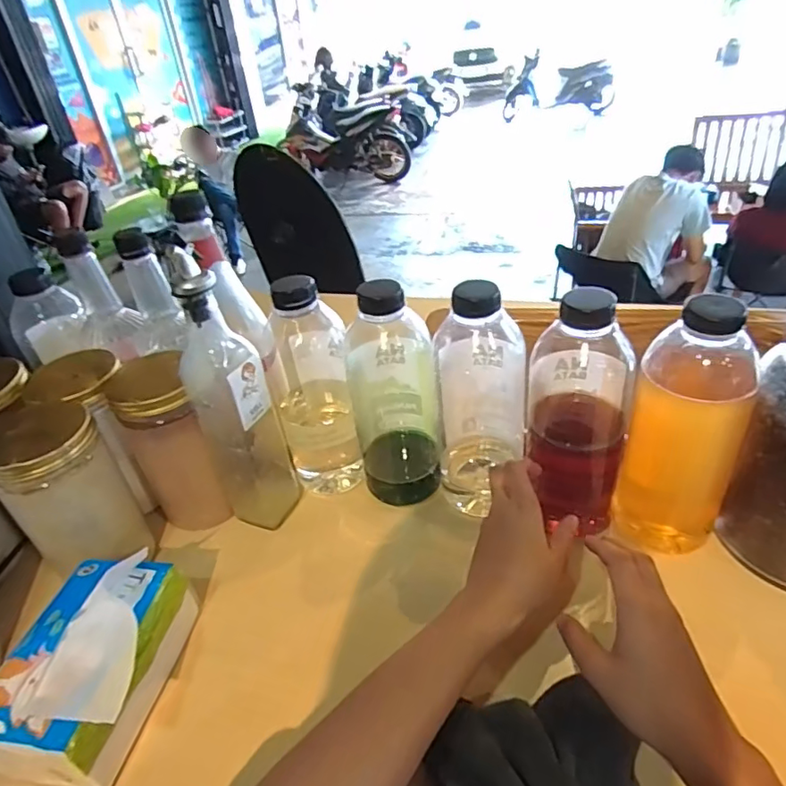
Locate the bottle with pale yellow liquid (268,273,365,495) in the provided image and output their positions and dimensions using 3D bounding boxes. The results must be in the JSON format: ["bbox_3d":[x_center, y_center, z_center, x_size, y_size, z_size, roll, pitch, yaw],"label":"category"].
[{"bbox_3d":[-0.082,-0.009,0.564,0.076,0.236,0.074,-13,36,-9],"label":"bottle with pale yellow liquid"}]

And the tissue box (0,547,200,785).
[{"bbox_3d":[-0.229,0.199,0.419,0.099,0.103,0.144,1,36,10],"label":"tissue box"}]

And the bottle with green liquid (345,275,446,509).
[{"bbox_3d":[0.002,-0.003,0.545,0.082,0.233,0.075,-5,35,2],"label":"bottle with green liquid"}]

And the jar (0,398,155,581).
[{"bbox_3d":[-0.300,0.089,0.506,0.098,0.163,0.083,25,46,37],"label":"jar"}]

